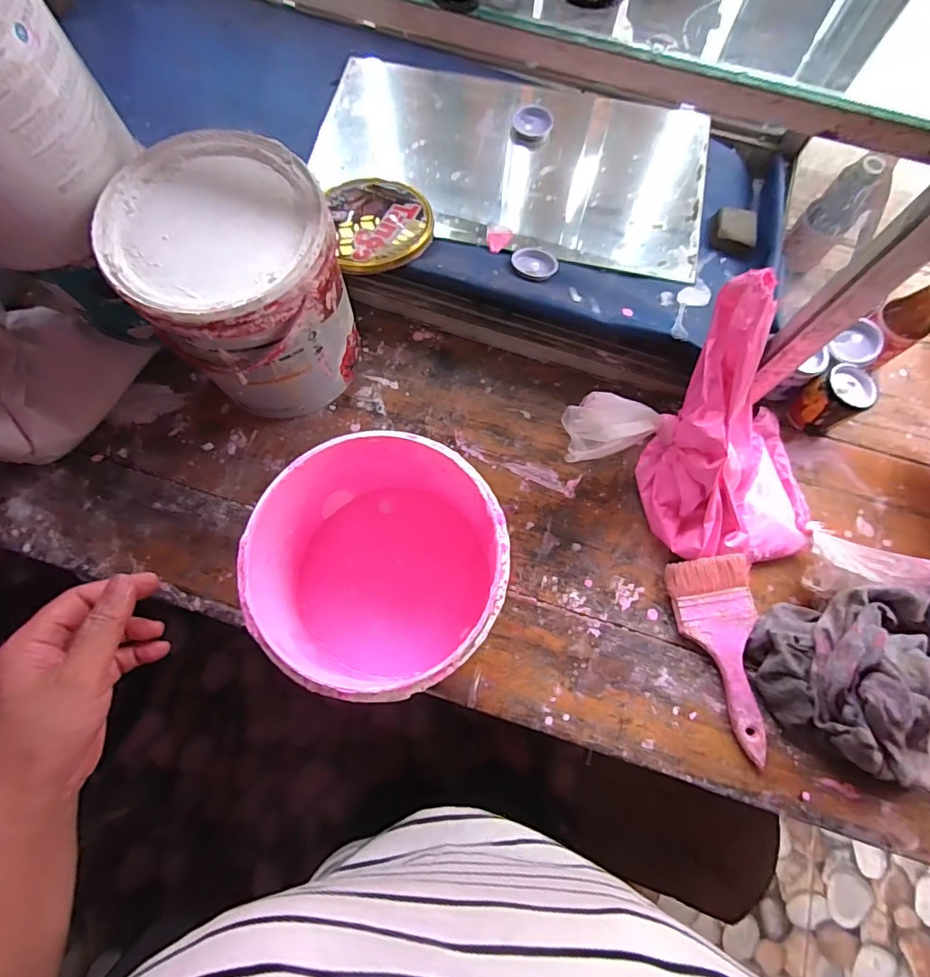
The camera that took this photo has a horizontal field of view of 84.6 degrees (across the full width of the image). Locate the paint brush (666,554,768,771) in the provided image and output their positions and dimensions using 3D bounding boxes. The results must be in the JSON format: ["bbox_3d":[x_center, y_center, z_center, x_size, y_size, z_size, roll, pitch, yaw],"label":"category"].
[{"bbox_3d":[0.244,0.159,0.488,0.071,0.016,0.182,-3,74,-1],"label":"paint brush"}]

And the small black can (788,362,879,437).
[{"bbox_3d":[0.395,-0.094,0.553,0.059,0.064,0.056,0,74,0],"label":"small black can"}]

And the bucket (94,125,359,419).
[{"bbox_3d":[-0.202,-0.192,0.496,0.164,0.197,0.174,0,74,0],"label":"bucket"}]

